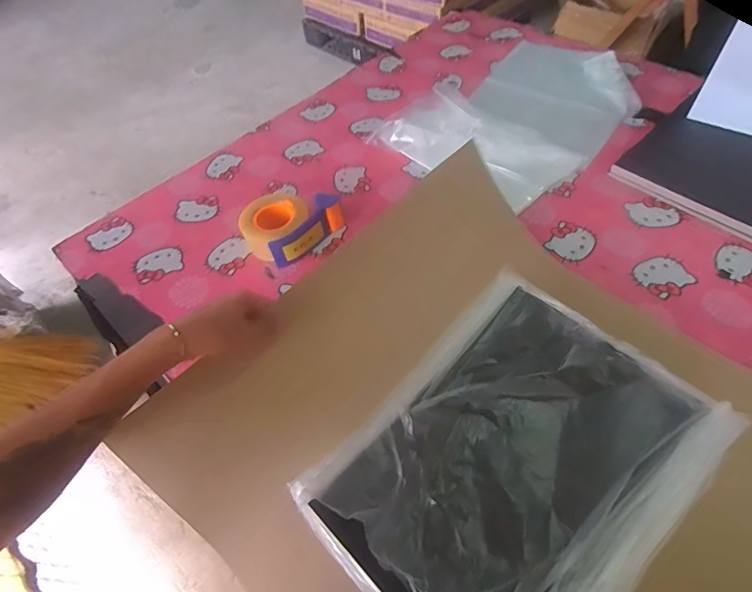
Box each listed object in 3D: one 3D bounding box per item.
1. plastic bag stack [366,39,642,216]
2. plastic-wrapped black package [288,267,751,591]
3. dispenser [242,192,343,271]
[{"bbox_3d":[0.313,-0.406,0.947,0.369,0.055,0.543,32,61,26],"label":"plastic bag stack"},{"bbox_3d":[0.148,0.165,0.468,0.300,0.050,0.396,37,65,27],"label":"plastic-wrapped black package"},{"bbox_3d":[-0.150,-0.128,0.763,0.125,0.064,0.152,36,63,27],"label":"dispenser"}]

